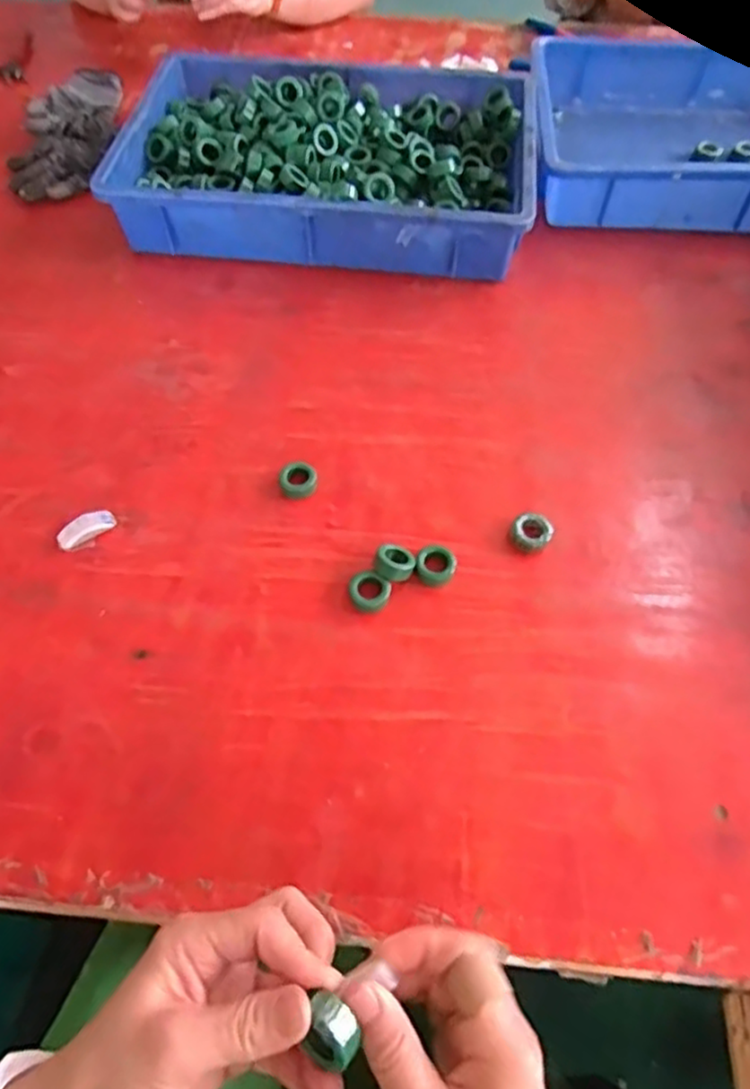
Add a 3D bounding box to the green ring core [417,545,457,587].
[{"bbox_3d":[0.047,0.016,0.516,0.028,0.014,0.030,0,59,0],"label":"green ring core"}]

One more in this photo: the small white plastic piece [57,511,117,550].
[{"bbox_3d":[-0.229,-0.012,0.533,0.045,0.012,0.017,-32,64,-18],"label":"small white plastic piece"}]

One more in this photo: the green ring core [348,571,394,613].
[{"bbox_3d":[-0.004,0.036,0.504,0.031,0.012,0.029,0,59,0],"label":"green ring core"}]

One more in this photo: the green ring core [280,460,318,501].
[{"bbox_3d":[-0.064,-0.053,0.560,0.031,0.013,0.033,0,59,0],"label":"green ring core"}]

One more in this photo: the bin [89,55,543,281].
[{"bbox_3d":[-0.048,-0.431,0.750,0.435,0.080,0.303,5,59,3],"label":"bin"}]

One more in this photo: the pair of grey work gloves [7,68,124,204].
[{"bbox_3d":[-0.377,-0.516,0.834,0.109,0.037,0.257,-3,59,-2],"label":"pair of grey work gloves"}]

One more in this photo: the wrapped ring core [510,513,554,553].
[{"bbox_3d":[0.124,-0.010,0.534,0.029,0.015,0.031,40,67,22],"label":"wrapped ring core"}]

